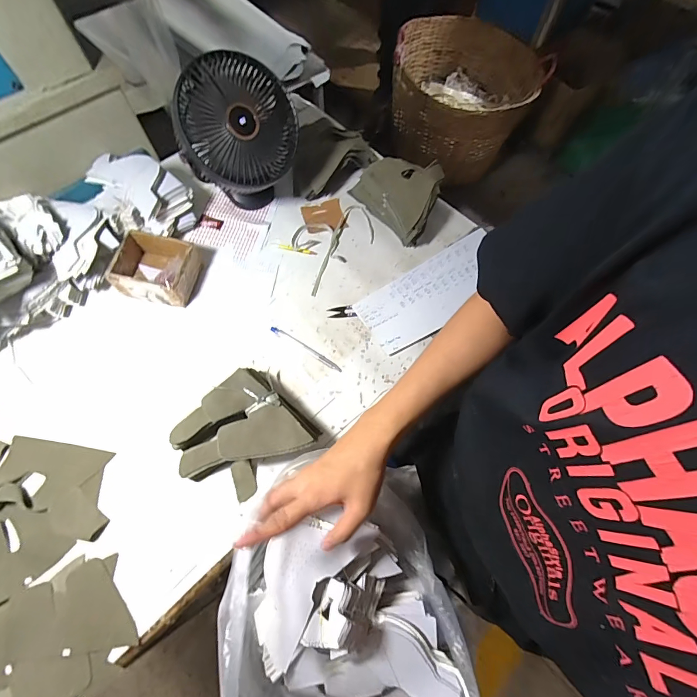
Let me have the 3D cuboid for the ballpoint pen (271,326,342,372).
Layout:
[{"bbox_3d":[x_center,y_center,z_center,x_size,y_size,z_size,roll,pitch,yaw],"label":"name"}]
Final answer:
[{"bbox_3d":[-0.073,-0.002,0.613,0.143,0.009,0.011,31,67,11],"label":"ballpoint pen"}]

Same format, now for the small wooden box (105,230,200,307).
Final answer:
[{"bbox_3d":[-0.343,-0.140,0.641,0.137,0.062,0.119,14,67,4],"label":"small wooden box"}]

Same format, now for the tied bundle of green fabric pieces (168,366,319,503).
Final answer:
[{"bbox_3d":[-0.158,0.129,0.522,0.177,0.071,0.158,-41,74,-17],"label":"tied bundle of green fabric pieces"}]

